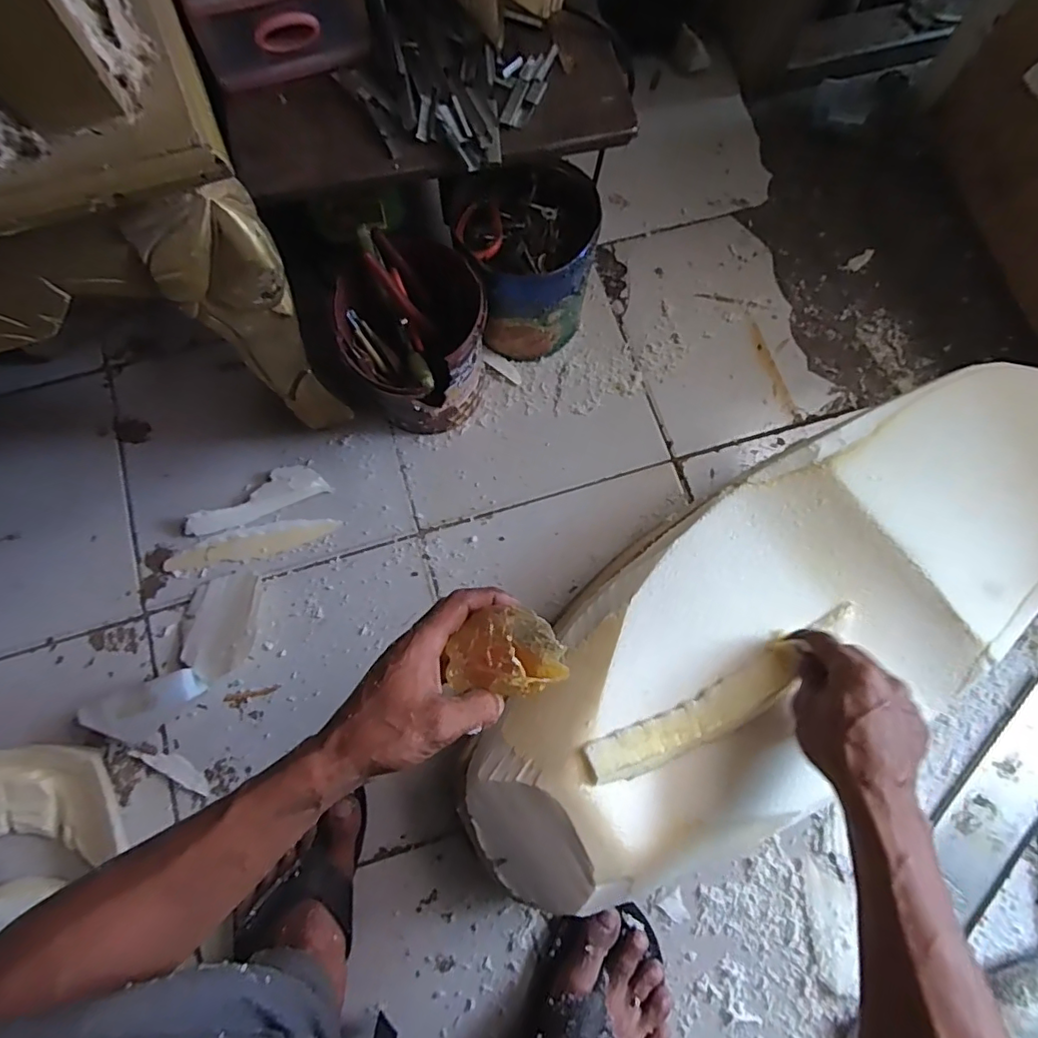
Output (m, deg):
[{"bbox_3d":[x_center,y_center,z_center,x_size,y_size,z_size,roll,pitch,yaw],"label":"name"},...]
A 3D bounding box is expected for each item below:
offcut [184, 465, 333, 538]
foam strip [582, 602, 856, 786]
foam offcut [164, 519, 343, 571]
[{"bbox_3d":[-0.290,-0.022,0.634,0.150,0.018,0.043,-23,77,-7],"label":"offcut"},{"bbox_3d":[0.177,0.145,0.473,0.273,0.023,0.042,-23,77,-19],"label":"foam strip"},{"bbox_3d":[-0.290,0.025,0.630,0.179,0.009,0.034,-10,76,-4],"label":"foam offcut"}]

